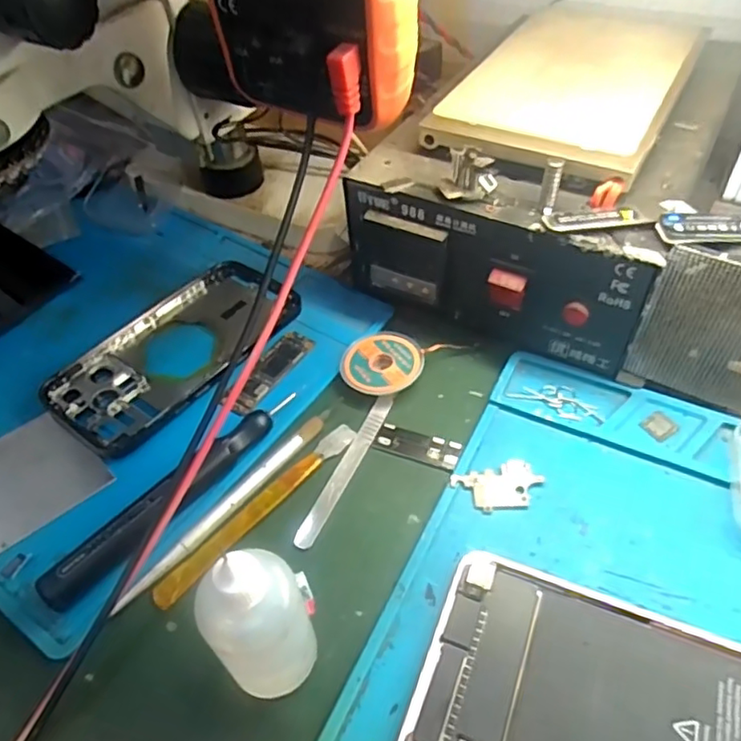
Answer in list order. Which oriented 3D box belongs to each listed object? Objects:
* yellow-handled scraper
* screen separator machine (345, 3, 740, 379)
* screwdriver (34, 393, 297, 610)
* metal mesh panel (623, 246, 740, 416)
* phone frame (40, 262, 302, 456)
[{"bbox_3d":[-0.050,0.063,0.287,0.011,0.006,0.117,32,59,28],"label":"yellow-handled scraper"},{"bbox_3d":[0.114,-0.127,0.375,0.165,0.101,0.236,21,54,21],"label":"screen separator machine"},{"bbox_3d":[-0.090,0.057,0.284,0.014,0.017,0.136,33,59,28],"label":"screwdriver"},{"bbox_3d":[0.170,-0.013,0.282,0.080,0.082,0.010,22,54,22],"label":"metal mesh panel"},{"bbox_3d":[-0.108,-0.013,0.350,0.075,0.007,0.145,28,57,26],"label":"phone frame"}]

